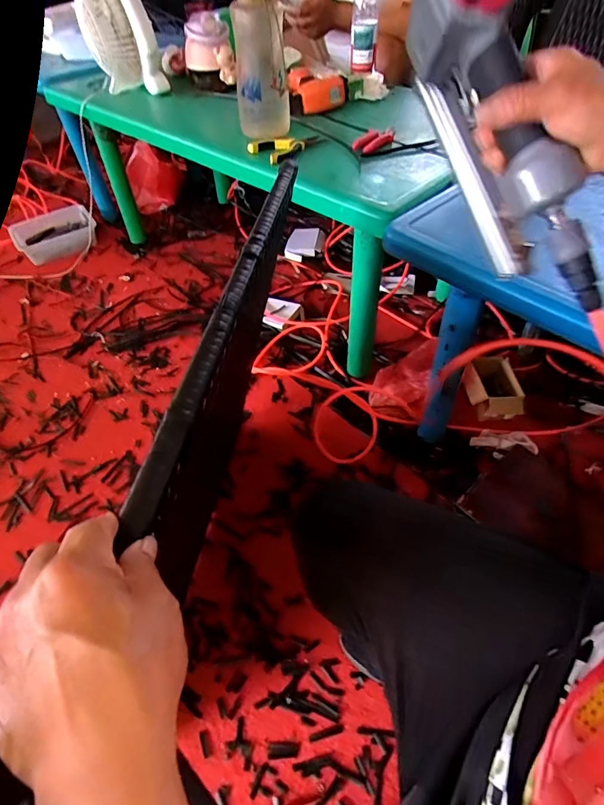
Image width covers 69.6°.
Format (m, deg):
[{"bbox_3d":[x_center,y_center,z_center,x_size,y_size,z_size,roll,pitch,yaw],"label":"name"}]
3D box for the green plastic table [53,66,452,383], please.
[{"bbox_3d":[-0.102,-0.602,1.252,0.551,0.456,1.236,-37,58,-25],"label":"green plastic table"}]

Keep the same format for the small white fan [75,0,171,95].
[{"bbox_3d":[-0.455,-0.922,1.073,0.162,0.301,0.148,-18,50,-12],"label":"small white fan"}]

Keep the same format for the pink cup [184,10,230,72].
[{"bbox_3d":[-0.242,-0.921,1.106,0.110,0.105,0.085,0,48,3],"label":"pink cup"}]

